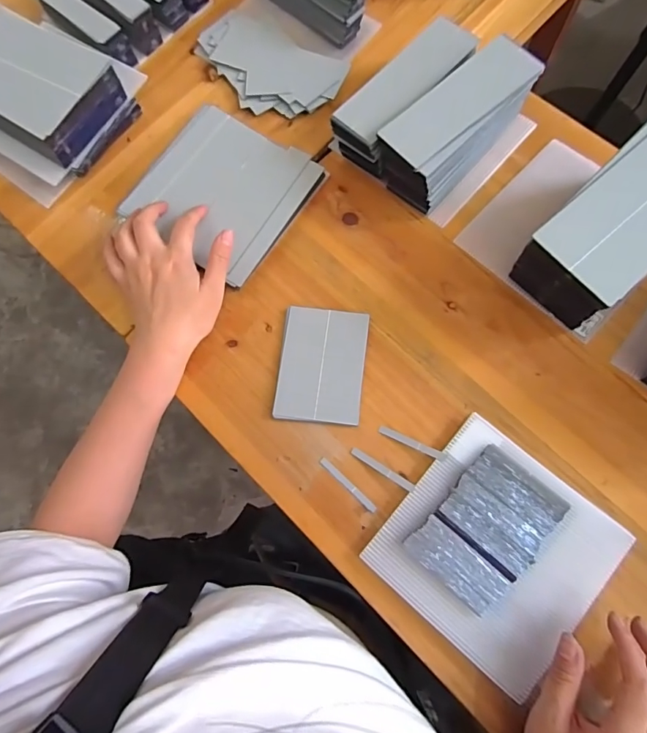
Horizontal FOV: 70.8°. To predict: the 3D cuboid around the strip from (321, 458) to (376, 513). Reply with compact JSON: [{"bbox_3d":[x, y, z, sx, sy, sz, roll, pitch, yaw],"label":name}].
[{"bbox_3d":[0.022,0.106,0.409,0.064,0.004,0.006,43,81,11],"label":"strip"}]

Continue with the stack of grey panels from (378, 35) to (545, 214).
[{"bbox_3d":[0.128,-0.233,0.447,0.070,0.074,0.160,44,83,13],"label":"stack of grey panels"}]

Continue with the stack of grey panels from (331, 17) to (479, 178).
[{"bbox_3d":[0.082,-0.268,0.463,0.054,0.062,0.161,43,83,13],"label":"stack of grey panels"}]

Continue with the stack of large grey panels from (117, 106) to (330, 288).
[{"bbox_3d":[-0.103,-0.184,0.476,0.156,0.013,0.152,33,79,9],"label":"stack of large grey panels"}]

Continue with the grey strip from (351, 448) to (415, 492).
[{"bbox_3d":[0.052,0.092,0.405,0.062,0.004,0.007,30,85,20],"label":"grey strip"}]

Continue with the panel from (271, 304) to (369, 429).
[{"bbox_3d":[-0.001,-0.002,0.433,0.079,0.007,0.108,6,77,6],"label":"panel"}]

